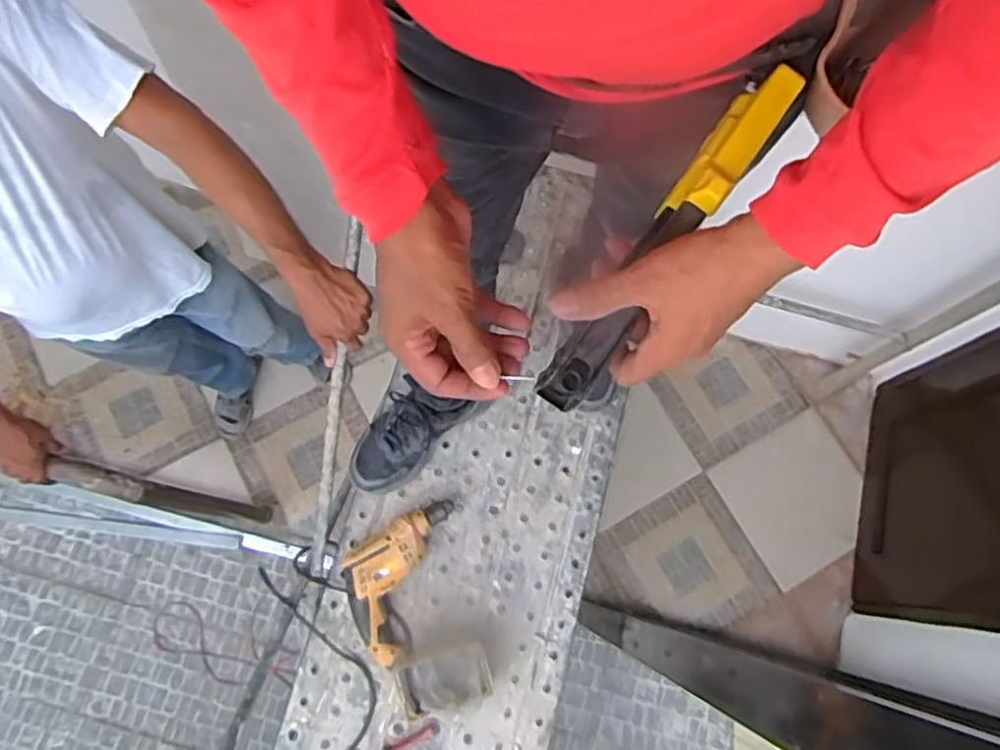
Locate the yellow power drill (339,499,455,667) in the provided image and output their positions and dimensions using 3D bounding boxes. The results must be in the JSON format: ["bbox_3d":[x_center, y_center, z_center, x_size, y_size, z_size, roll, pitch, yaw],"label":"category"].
[{"bbox_3d":[-0.179,0.316,1.095,0.135,0.067,0.267,16,75,5],"label":"yellow power drill"}]

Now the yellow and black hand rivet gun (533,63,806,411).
[{"bbox_3d":[0.105,-0.086,0.431,0.033,0.043,0.251,35,90,8],"label":"yellow and black hand rivet gun"}]

